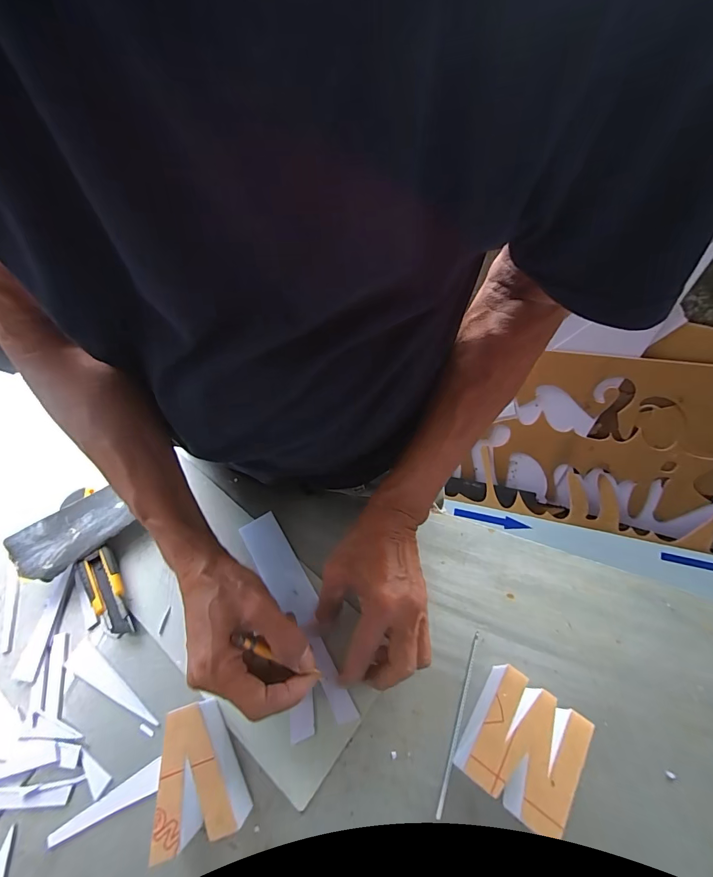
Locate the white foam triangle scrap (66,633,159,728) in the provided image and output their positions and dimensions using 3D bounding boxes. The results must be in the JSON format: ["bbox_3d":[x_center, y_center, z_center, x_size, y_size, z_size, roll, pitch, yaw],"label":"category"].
[{"bbox_3d":[-0.220,0.222,0.342,0.103,0.004,0.026,33,63,19],"label":"white foam triangle scrap"}]

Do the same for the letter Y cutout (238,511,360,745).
[{"bbox_3d":[-0.063,0.164,0.370,0.053,0.005,0.198,-20,60,-10],"label":"letter Y cutout"}]

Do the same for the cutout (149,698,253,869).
[{"bbox_3d":[-0.119,0.252,0.296,0.057,0.042,0.082,-14,59,-9],"label":"cutout"}]

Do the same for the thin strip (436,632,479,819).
[{"bbox_3d":[0.089,0.238,0.331,0.005,0.004,0.136,19,60,11],"label":"thin strip"}]

